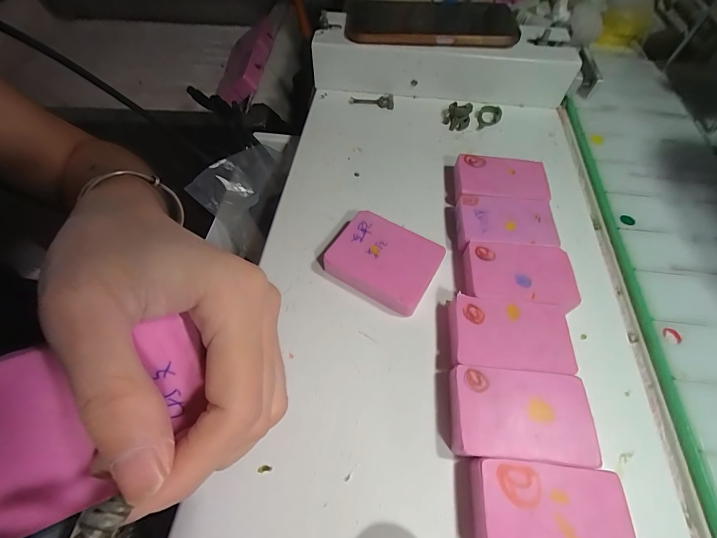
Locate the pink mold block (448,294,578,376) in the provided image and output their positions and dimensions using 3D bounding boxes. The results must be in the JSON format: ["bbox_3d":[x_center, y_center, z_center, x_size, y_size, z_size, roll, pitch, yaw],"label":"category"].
[{"bbox_3d":[0.091,0.042,0.205,0.070,0.019,0.043,6,59,3],"label":"pink mold block"}]

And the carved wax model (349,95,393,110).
[{"bbox_3d":[0.014,-0.174,0.342,0.045,0.004,0.019,2,59,0],"label":"carved wax model"}]

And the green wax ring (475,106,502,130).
[{"bbox_3d":[0.128,-0.150,0.329,0.025,0.010,0.032,21,61,12],"label":"green wax ring"}]

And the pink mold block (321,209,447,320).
[{"bbox_3d":[0.018,-0.006,0.232,0.069,0.018,0.054,25,62,14],"label":"pink mold block"}]

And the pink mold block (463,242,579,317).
[{"bbox_3d":[0.108,0.007,0.227,0.070,0.020,0.045,8,59,5],"label":"pink mold block"}]

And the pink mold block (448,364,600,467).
[{"bbox_3d":[0.086,0.080,0.181,0.072,0.022,0.043,4,59,2],"label":"pink mold block"}]

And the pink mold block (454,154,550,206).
[{"bbox_3d":[0.114,-0.069,0.273,0.071,0.022,0.045,5,59,2],"label":"pink mold block"}]

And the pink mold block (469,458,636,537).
[{"bbox_3d":[0.089,0.119,0.159,0.071,0.020,0.043,5,59,3],"label":"pink mold block"}]

